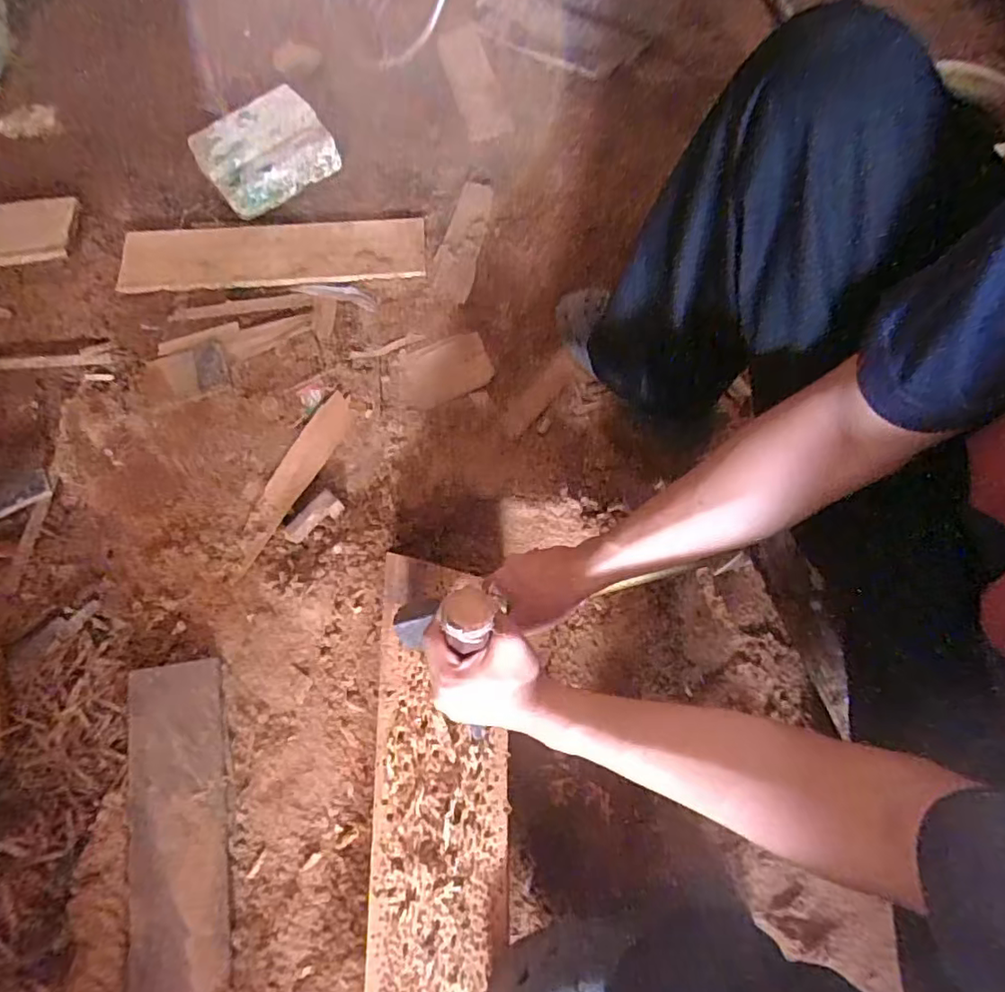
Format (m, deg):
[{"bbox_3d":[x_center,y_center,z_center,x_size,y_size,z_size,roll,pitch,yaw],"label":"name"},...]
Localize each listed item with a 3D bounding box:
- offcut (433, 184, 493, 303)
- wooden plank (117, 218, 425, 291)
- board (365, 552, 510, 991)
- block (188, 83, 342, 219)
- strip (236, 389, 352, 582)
[{"bbox_3d":[-0.055,-0.369,0.837,0.055,0.008,0.195,12,70,2],"label":"offcut"},{"bbox_3d":[-0.314,-0.340,0.813,0.407,0.013,0.110,-1,70,-3],"label":"wooden plank"},{"bbox_3d":[-0.057,0.306,0.542,0.121,0.047,0.485,0,70,-2],"label":"board"},{"bbox_3d":[-0.332,-0.482,0.831,0.170,0.068,0.112,-36,75,-14],"label":"block"},{"bbox_3d":[-0.250,-0.024,0.705,0.043,0.011,0.241,27,71,7],"label":"strip"}]

